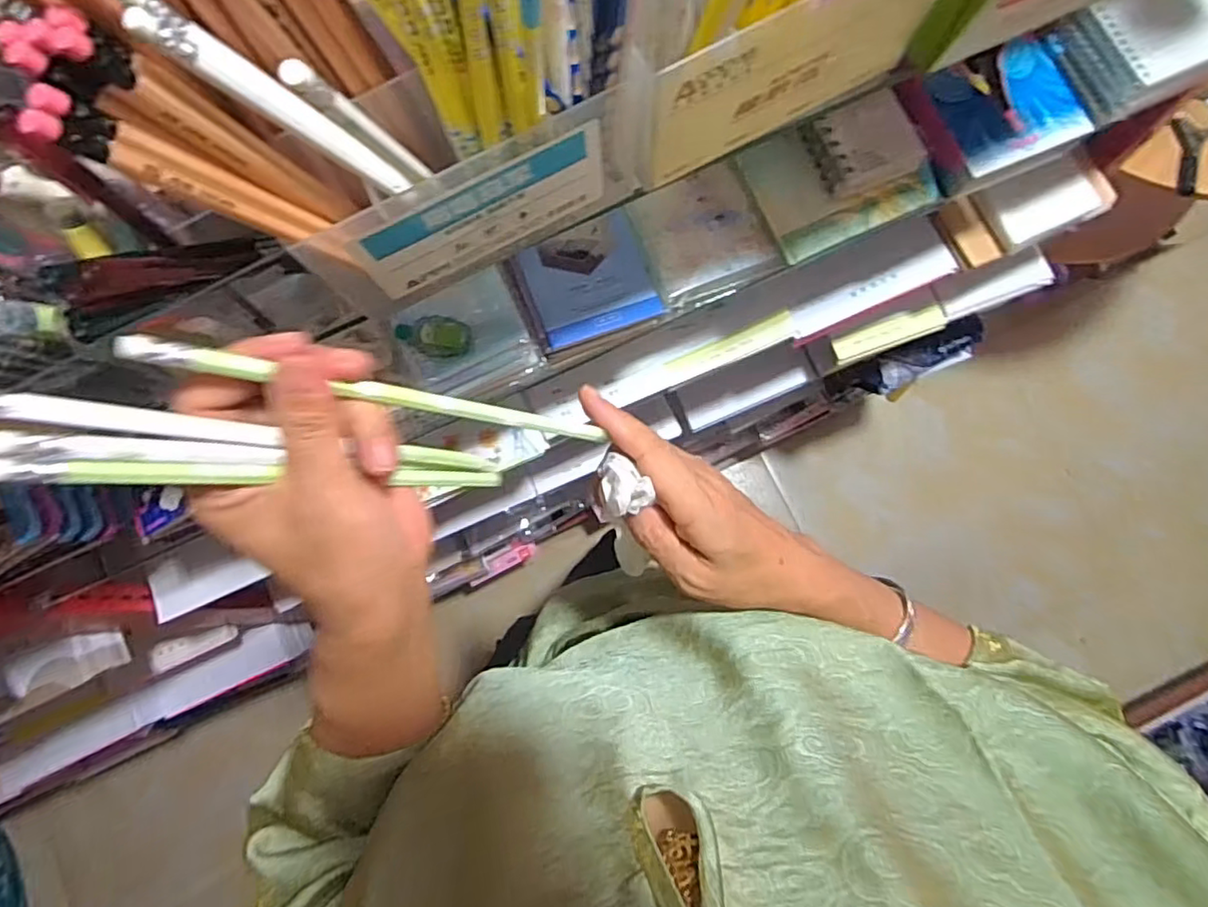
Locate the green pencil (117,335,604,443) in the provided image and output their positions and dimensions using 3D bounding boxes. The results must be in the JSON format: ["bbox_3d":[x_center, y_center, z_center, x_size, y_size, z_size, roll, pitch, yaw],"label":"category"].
[{"bbox_3d":[-0.075,-0.021,0.252,0.190,0.004,0.008,10,79,-38],"label":"green pencil"}]

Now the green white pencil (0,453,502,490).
[{"bbox_3d":[-0.115,0.009,0.249,0.009,0.189,0.008,-13,79,38],"label":"green white pencil"}]

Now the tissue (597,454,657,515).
[{"bbox_3d":[0.008,0.014,0.303,0.022,0.019,0.030,-31,82,-2],"label":"tissue"}]

